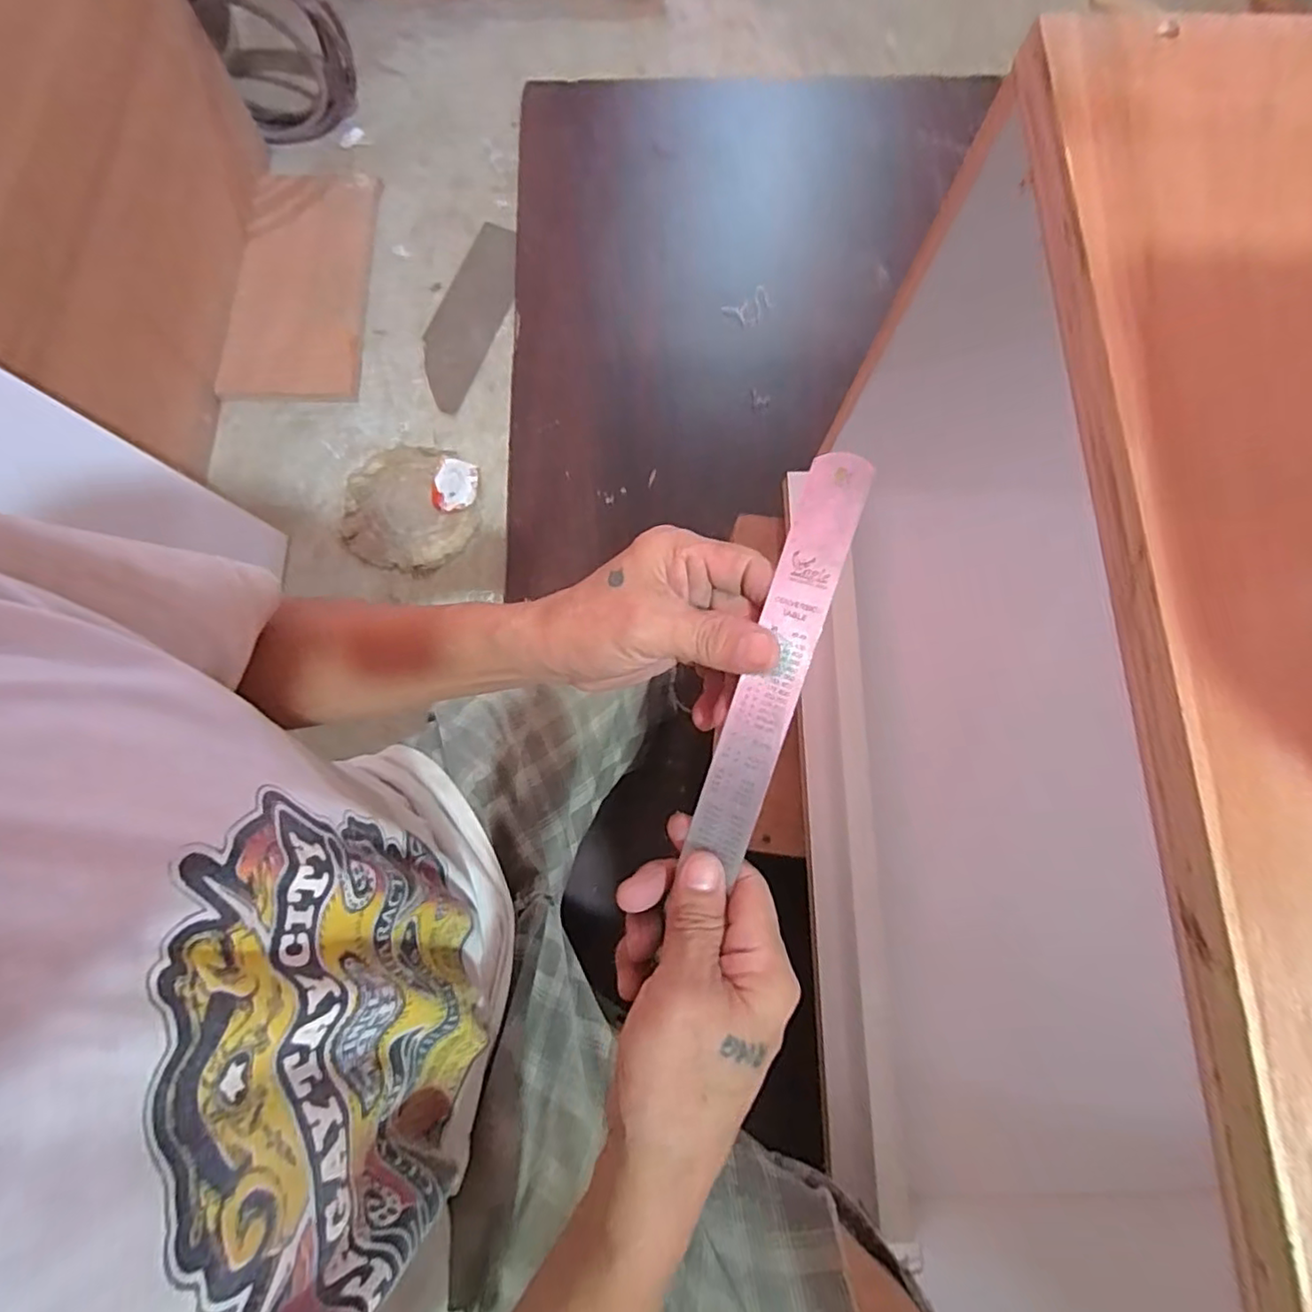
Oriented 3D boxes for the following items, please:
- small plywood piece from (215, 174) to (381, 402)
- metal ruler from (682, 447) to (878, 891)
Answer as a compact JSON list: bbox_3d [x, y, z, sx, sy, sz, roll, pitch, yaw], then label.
[{"bbox_3d":[-0.570,-0.609,1.006,0.208,0.019,0.436,-2,74,-2],"label":"small plywood piece"},{"bbox_3d":[0.053,0.001,0.273,0.027,0.005,0.180,20,94,20],"label":"metal ruler"}]

